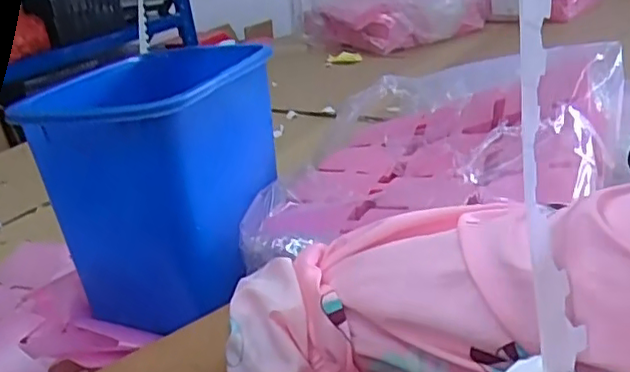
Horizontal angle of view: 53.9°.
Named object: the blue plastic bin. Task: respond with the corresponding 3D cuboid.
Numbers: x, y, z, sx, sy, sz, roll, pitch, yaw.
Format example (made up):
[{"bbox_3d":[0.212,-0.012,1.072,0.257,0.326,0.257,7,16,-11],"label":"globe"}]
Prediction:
[{"bbox_3d":[-0.131,-0.003,0.623,0.165,0.222,0.219,-2,24,12],"label":"blue plastic bin"}]

